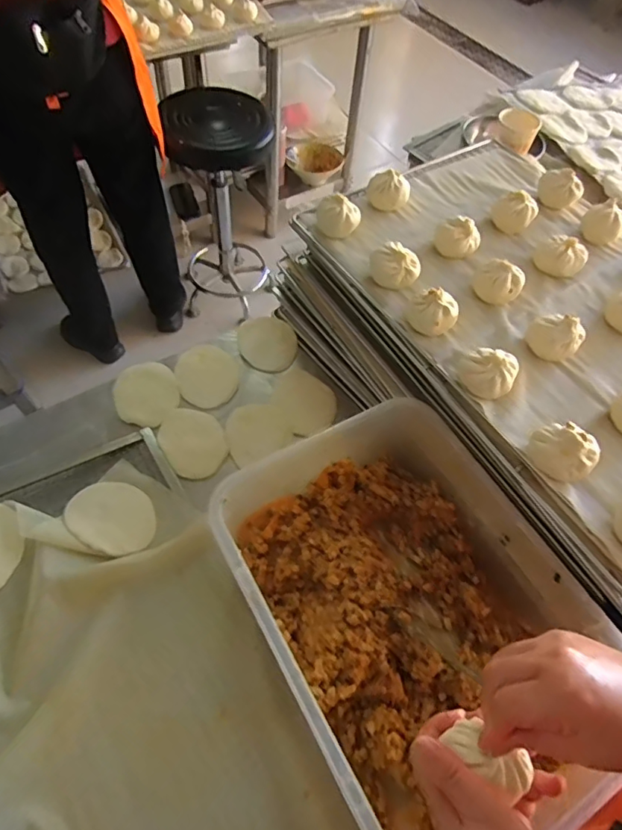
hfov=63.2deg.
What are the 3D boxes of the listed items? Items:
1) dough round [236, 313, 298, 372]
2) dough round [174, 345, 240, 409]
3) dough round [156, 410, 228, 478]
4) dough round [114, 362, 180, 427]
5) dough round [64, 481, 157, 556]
[{"bbox_3d":[-0.066,-0.110,0.764,0.083,0.007,0.103,-22,62,-17],"label":"dough round"},{"bbox_3d":[-0.148,-0.057,0.724,0.084,0.013,0.099,-17,61,-15],"label":"dough round"},{"bbox_3d":[-0.156,0.035,0.672,0.081,0.010,0.102,-31,65,-21],"label":"dough round"},{"bbox_3d":[-0.228,-0.030,0.702,0.084,0.005,0.102,-18,62,-15],"label":"dough round"},{"bbox_3d":[-0.230,0.117,0.589,0.099,0.004,0.082,24,48,0],"label":"dough round"}]

